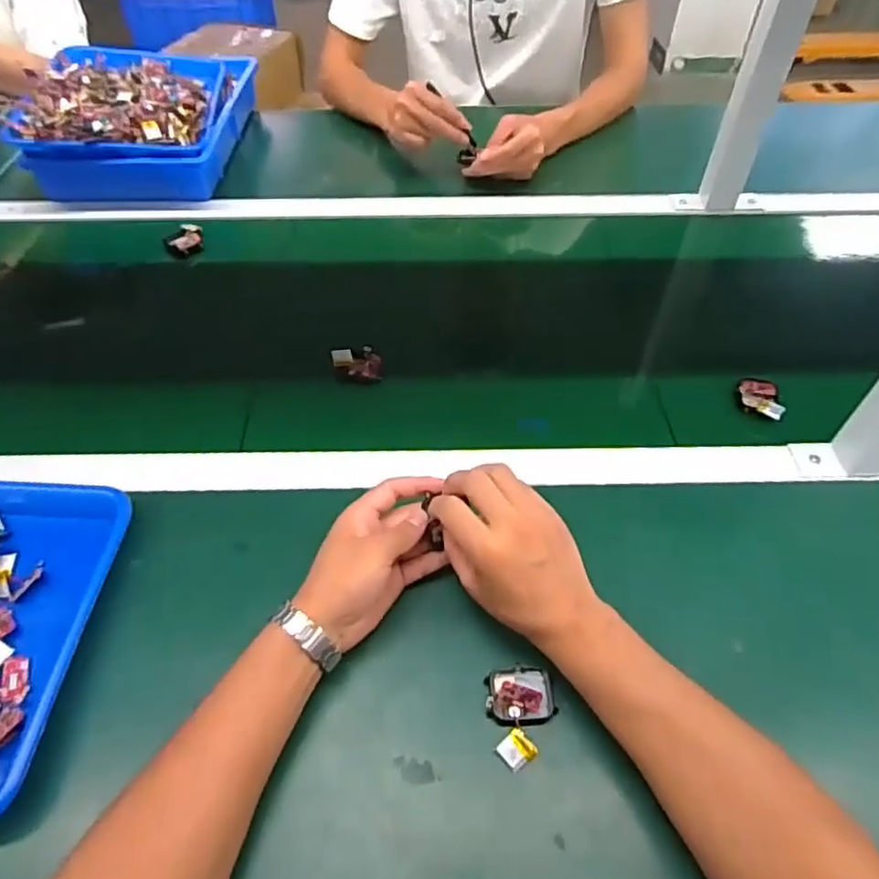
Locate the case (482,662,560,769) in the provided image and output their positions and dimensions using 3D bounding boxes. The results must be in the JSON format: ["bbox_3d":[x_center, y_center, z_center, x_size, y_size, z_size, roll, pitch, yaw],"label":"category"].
[{"bbox_3d":[0.059,0.187,0.433,0.048,0.012,0.064,-6,51,-4],"label":"case"}]

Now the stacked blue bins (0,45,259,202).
[{"bbox_3d":[-0.411,-0.460,0.879,0.245,0.088,0.312,-1,51,0],"label":"stacked blue bins"}]

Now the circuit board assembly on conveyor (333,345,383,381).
[{"bbox_3d":[-0.084,-0.078,0.650,0.048,0.015,0.037,-5,51,-3],"label":"circuit board assembly on conveyor"}]

